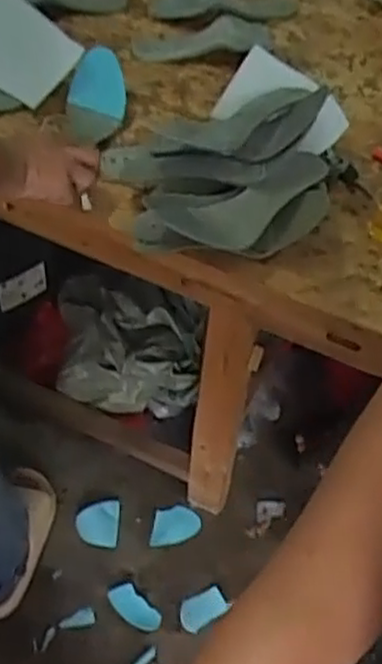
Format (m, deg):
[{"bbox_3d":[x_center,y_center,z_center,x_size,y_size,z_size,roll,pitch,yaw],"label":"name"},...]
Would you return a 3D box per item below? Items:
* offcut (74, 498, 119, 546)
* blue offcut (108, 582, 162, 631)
[{"bbox_3d":[-0.176,0.363,1.405,0.084,0.008,0.088,4,68,-11],"label":"offcut"},{"bbox_3d":[-0.101,0.489,1.307,0.104,0.012,0.049,37,59,22],"label":"blue offcut"}]

